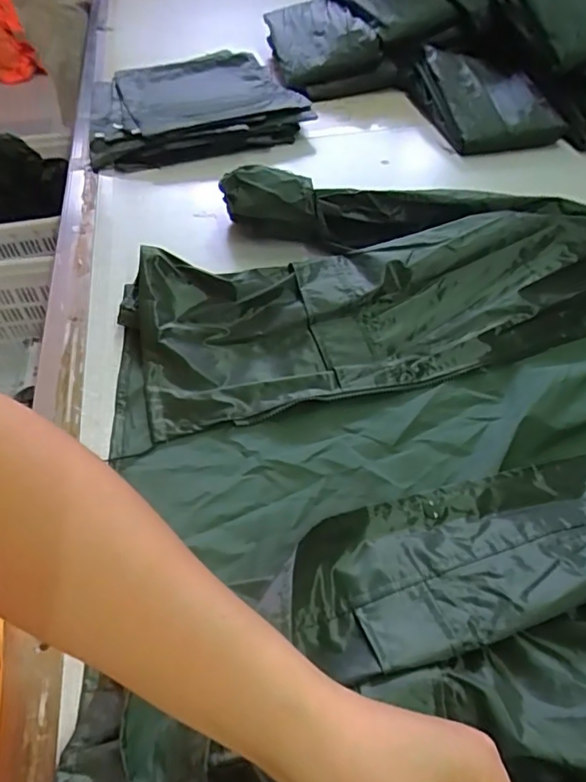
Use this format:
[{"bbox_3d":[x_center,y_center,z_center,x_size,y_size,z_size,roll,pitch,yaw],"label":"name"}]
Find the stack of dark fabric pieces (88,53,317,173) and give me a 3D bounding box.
[{"bbox_3d":[-0.187,-0.542,0.975,0.386,0.046,0.394,-13,51,-10],"label":"stack of dark fabric pieces"}]

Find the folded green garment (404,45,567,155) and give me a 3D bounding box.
[{"bbox_3d":[0.334,-0.544,0.974,0.203,0.054,0.320,-7,51,-4],"label":"folded green garment"}]

